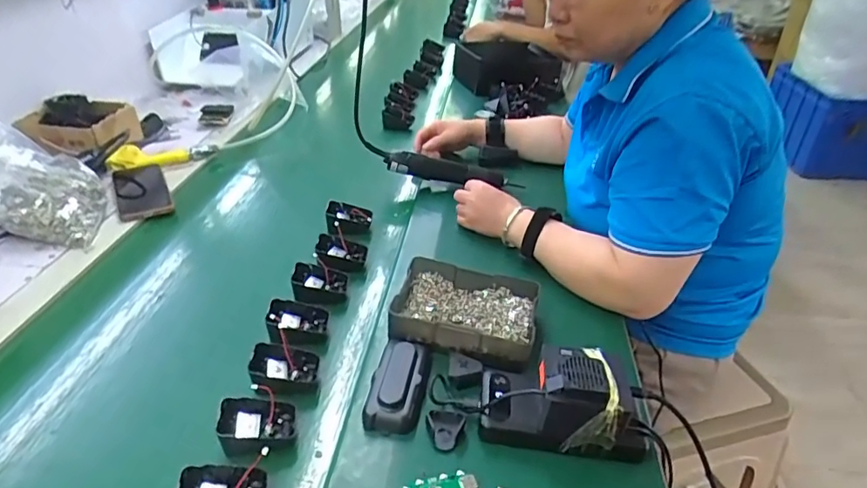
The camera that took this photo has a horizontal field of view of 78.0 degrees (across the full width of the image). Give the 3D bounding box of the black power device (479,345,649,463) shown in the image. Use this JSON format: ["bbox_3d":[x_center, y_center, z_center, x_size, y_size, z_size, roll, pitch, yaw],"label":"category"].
[{"bbox_3d":[0.123,0.137,0.502,0.152,0.069,0.081,6,32,7],"label":"black power device"}]

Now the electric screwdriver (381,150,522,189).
[{"bbox_3d":[0.035,-0.122,0.909,0.226,0.042,0.030,7,31,-19],"label":"electric screwdriver"}]

